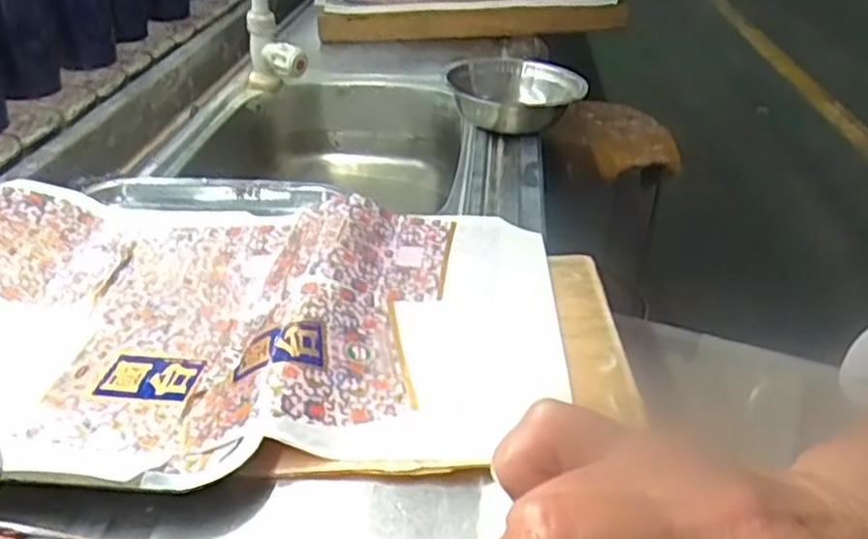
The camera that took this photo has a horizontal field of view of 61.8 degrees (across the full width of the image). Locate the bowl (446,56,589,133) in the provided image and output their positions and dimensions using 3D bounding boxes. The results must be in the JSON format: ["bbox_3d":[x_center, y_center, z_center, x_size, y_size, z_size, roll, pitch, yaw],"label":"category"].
[{"bbox_3d":[0.094,-0.199,0.848,0.147,0.055,0.168,1,33,-2],"label":"bowl"}]

